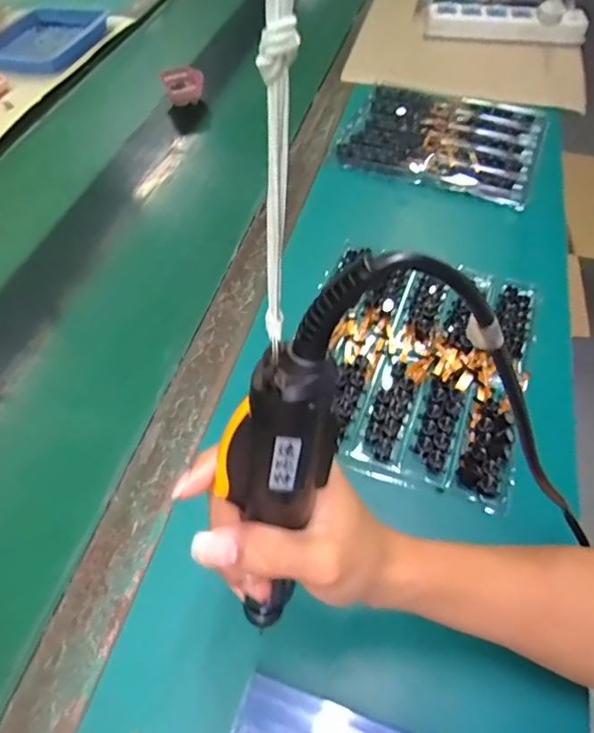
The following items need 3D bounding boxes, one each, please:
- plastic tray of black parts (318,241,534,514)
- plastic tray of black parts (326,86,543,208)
[{"bbox_3d":[0.107,-0.013,0.491,0.199,0.023,0.255,16,55,11],"label":"plastic tray of black parts"},{"bbox_3d":[0.203,-0.320,0.729,0.253,0.027,0.229,19,56,13],"label":"plastic tray of black parts"}]

